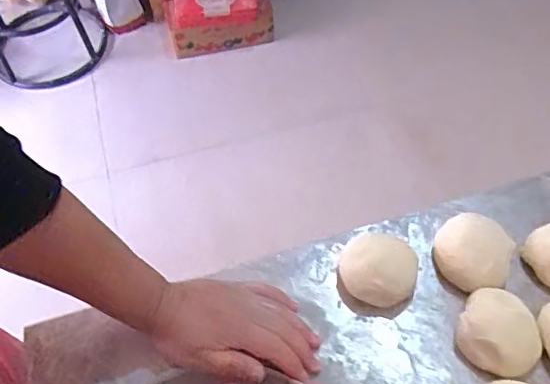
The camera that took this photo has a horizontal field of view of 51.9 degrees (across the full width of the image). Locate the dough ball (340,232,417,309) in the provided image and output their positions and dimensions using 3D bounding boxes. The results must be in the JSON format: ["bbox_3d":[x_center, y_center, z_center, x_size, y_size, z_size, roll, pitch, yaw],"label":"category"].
[{"bbox_3d":[0.096,0.070,0.524,0.068,0.042,0.062,-1,58,2],"label":"dough ball"}]

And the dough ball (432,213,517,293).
[{"bbox_3d":[0.188,0.057,0.535,0.069,0.030,0.071,-1,58,2],"label":"dough ball"}]

